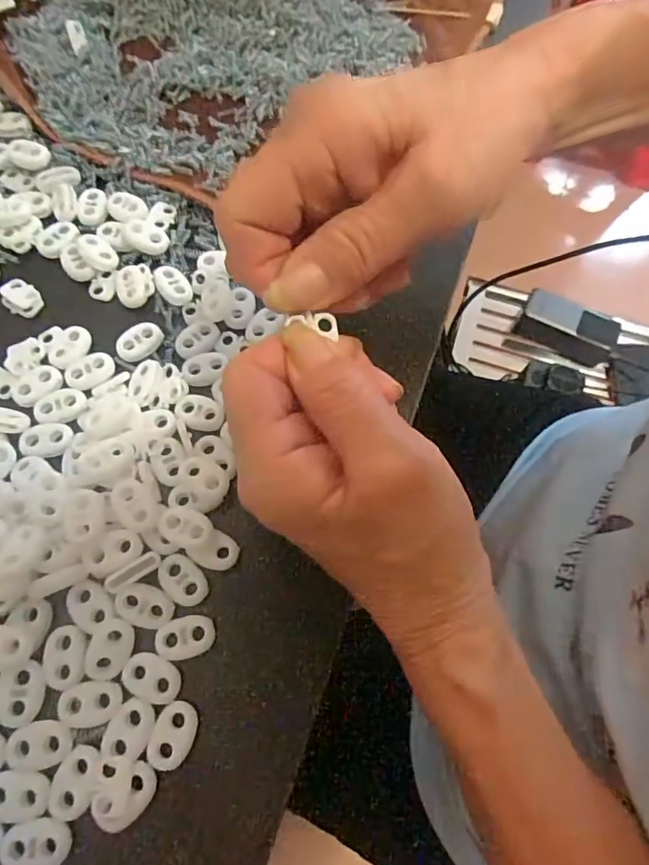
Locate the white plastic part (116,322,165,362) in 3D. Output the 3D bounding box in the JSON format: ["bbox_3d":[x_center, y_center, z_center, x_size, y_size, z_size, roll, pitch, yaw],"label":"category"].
[{"bbox_3d":[-0.088,-0.044,0.253,0.023,0.004,0.015,-32,73,-15],"label":"white plastic part"}]

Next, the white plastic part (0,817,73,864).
[{"bbox_3d":[-0.097,0.138,0.178,0.022,0.004,0.014,-2,68,-4],"label":"white plastic part"}]

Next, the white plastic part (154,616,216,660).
[{"bbox_3d":[-0.054,0.078,0.204,0.022,0.004,0.015,-16,70,-9],"label":"white plastic part"}]

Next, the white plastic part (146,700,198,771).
[{"bbox_3d":[-0.055,0.110,0.193,0.015,0.004,0.022,17,68,4],"label":"white plastic part"}]

